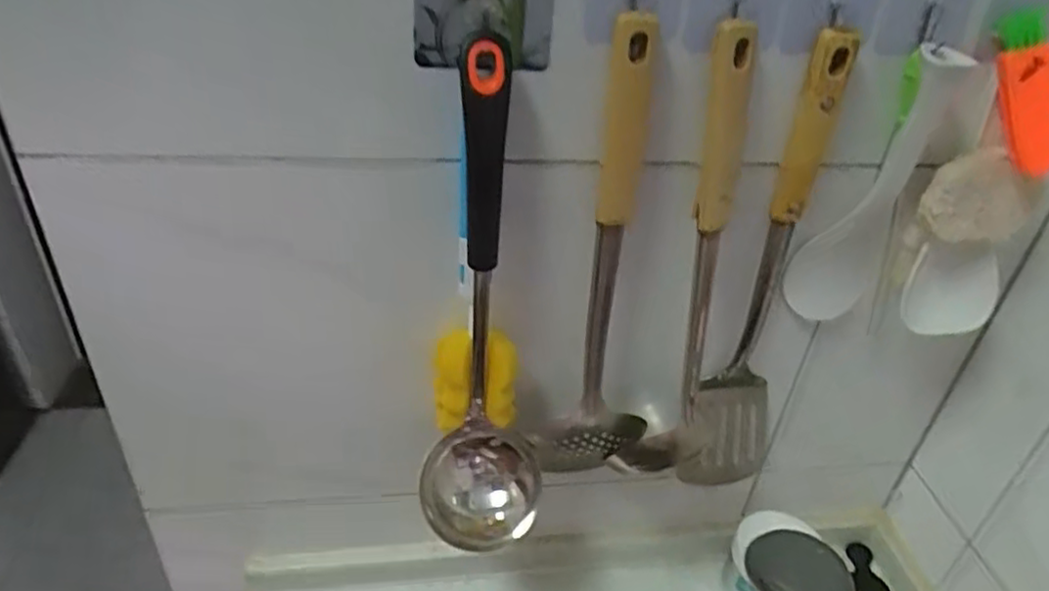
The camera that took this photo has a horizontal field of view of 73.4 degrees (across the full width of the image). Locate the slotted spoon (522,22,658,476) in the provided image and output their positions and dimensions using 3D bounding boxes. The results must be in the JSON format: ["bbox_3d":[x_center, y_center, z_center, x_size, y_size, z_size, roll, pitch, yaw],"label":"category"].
[{"bbox_3d":[0.056,-0.004,0.458,0.078,0.331,0.058,11,35,9],"label":"slotted spoon"}]

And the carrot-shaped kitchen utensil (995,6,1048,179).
[{"bbox_3d":[0.301,-0.118,0.419,0.026,0.097,0.019,-4,23,42],"label":"carrot-shaped kitchen utensil"}]

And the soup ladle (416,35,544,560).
[{"bbox_3d":[-0.022,0.018,0.431,0.079,0.300,0.111,2,35,-4],"label":"soup ladle"}]

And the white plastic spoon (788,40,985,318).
[{"bbox_3d":[0.226,-0.062,0.467,0.065,0.196,0.017,-3,36,-11],"label":"white plastic spoon"}]

